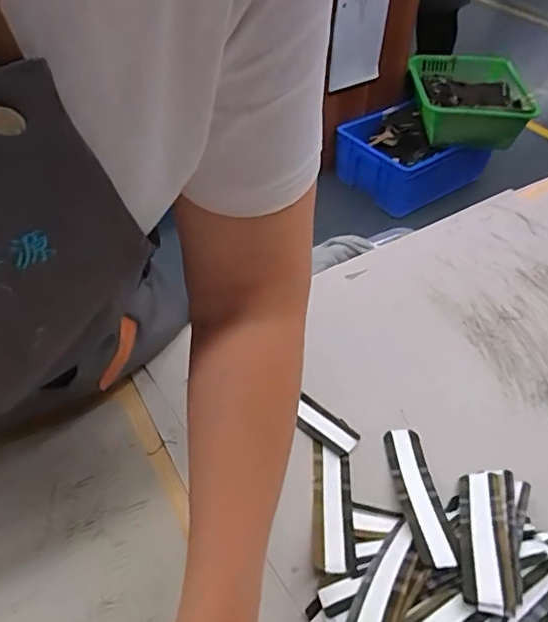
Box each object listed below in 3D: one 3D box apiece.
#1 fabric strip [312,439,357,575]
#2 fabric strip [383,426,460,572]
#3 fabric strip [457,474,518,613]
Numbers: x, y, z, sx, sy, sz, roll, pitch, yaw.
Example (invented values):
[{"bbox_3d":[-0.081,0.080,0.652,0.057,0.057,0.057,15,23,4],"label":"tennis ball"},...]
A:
[{"bbox_3d":[0.049,0.160,0.468,0.031,0.008,0.113,2,40,0],"label":"fabric strip"},{"bbox_3d":[0.117,0.150,0.461,0.029,0.018,0.140,1,28,-3],"label":"fabric strip"},{"bbox_3d":[0.157,0.162,0.424,0.034,0.018,0.141,15,23,12],"label":"fabric strip"}]

